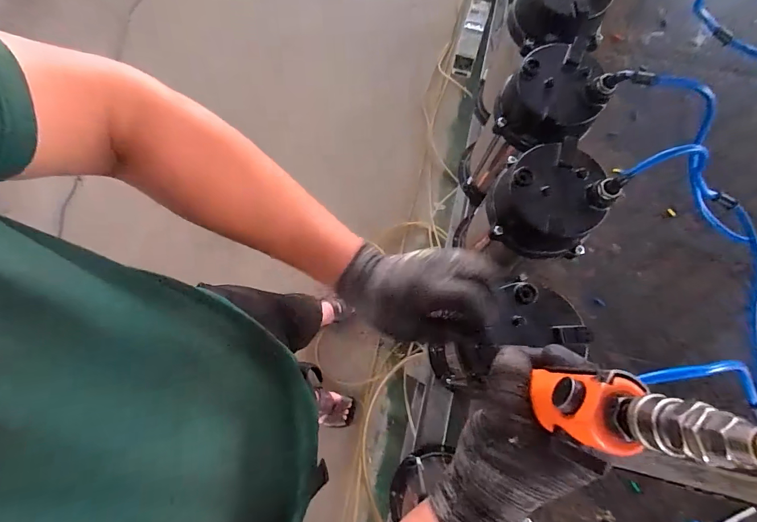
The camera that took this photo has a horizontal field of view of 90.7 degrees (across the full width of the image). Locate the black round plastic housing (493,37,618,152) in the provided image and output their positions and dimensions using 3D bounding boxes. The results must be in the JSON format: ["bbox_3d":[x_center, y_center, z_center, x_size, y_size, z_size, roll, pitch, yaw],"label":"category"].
[{"bbox_3d":[0.206,-0.193,0.464,0.115,0.073,0.115,0,76,1],"label":"black round plastic housing"}]

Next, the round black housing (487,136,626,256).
[{"bbox_3d":[0.192,-0.071,0.427,0.112,0.078,0.109,0,76,1],"label":"round black housing"}]

